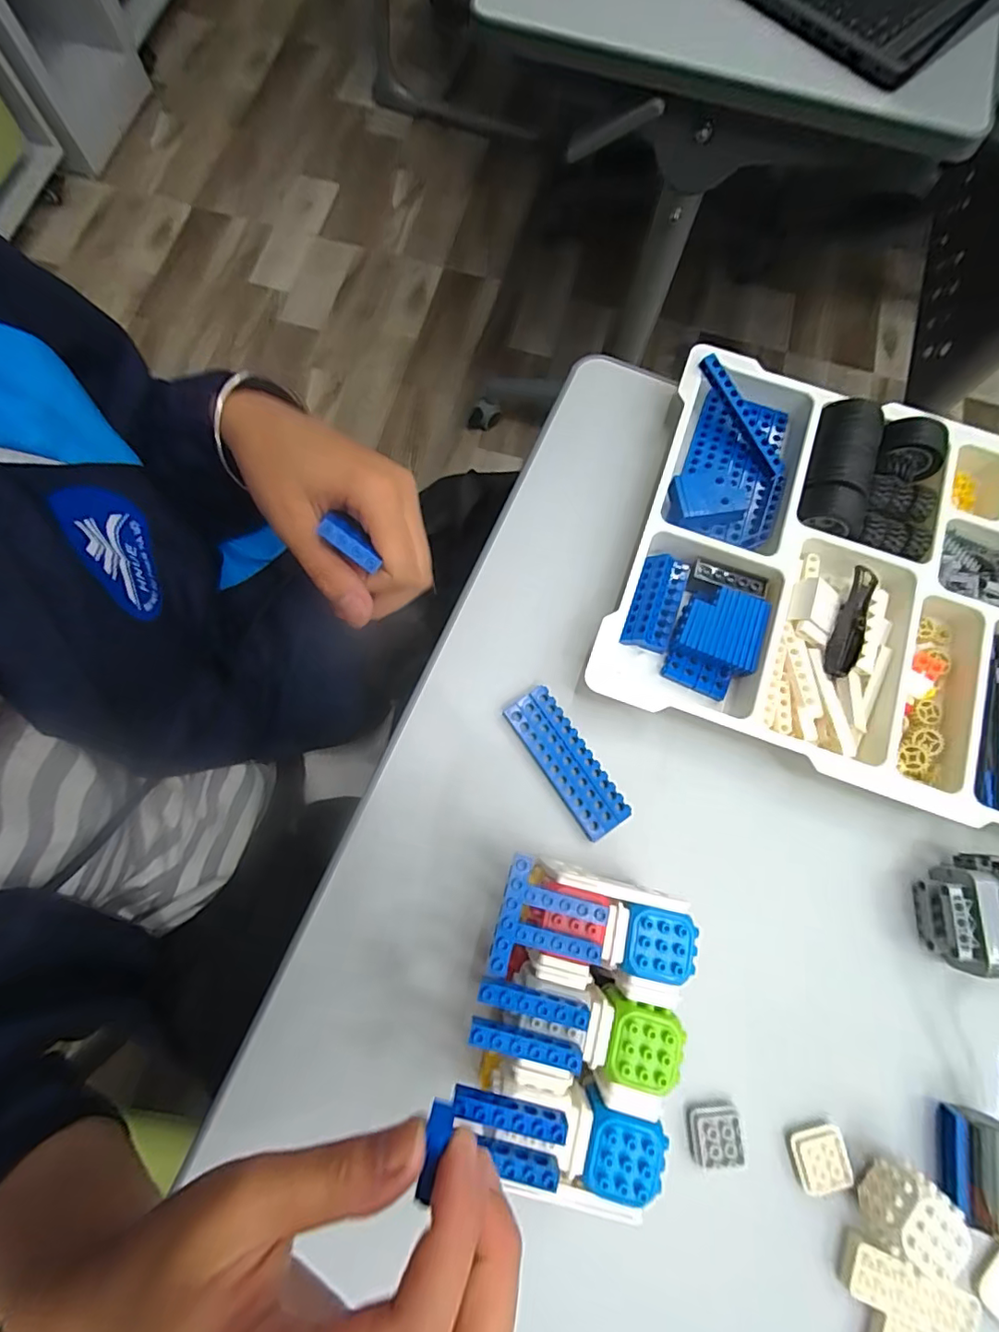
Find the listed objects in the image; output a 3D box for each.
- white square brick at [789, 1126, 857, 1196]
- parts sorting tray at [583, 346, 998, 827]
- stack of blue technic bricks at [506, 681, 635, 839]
[{"bbox_3d":[0.170,0.260,0.280,0.028,0.007,0.028,-11,76,-4],"label":"white square brick"},{"bbox_3d":[0.272,-0.042,0.347,0.376,0.040,0.264,19,76,4],"label":"parts sorting tray"},{"bbox_3d":[0.042,0.059,0.330,0.031,0.007,0.095,-33,78,-9],"label":"stack of blue technic bricks"}]

